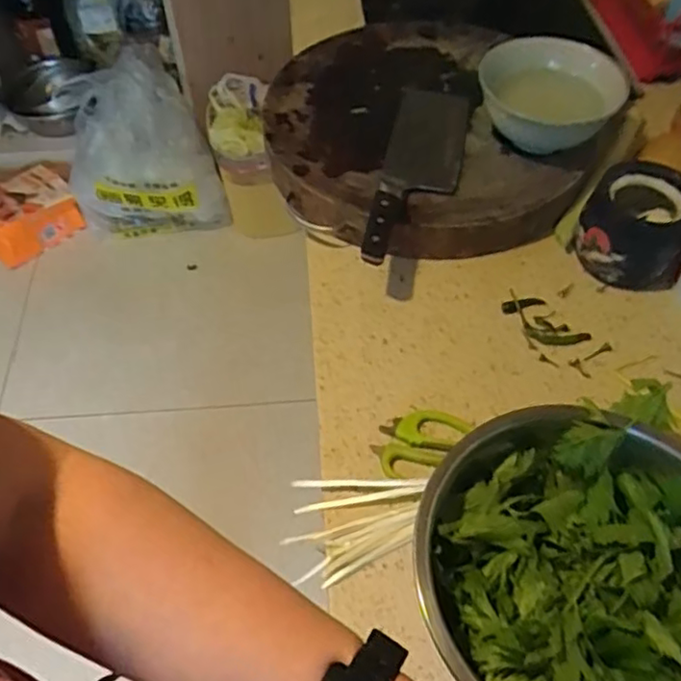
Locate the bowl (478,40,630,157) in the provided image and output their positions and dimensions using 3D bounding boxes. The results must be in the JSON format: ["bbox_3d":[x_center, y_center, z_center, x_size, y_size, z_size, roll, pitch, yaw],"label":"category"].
[{"bbox_3d":[0.230,-0.271,0.730,0.149,0.060,0.149,0,54,0],"label":"bowl"}]

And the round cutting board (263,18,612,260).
[{"bbox_3d":[0.097,-0.252,0.790,0.380,0.056,0.380,0,54,0],"label":"round cutting board"}]

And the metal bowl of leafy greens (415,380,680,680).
[{"bbox_3d":[0.178,0.164,0.468,0.237,0.101,0.217,0,54,0],"label":"metal bowl of leafy greens"}]

